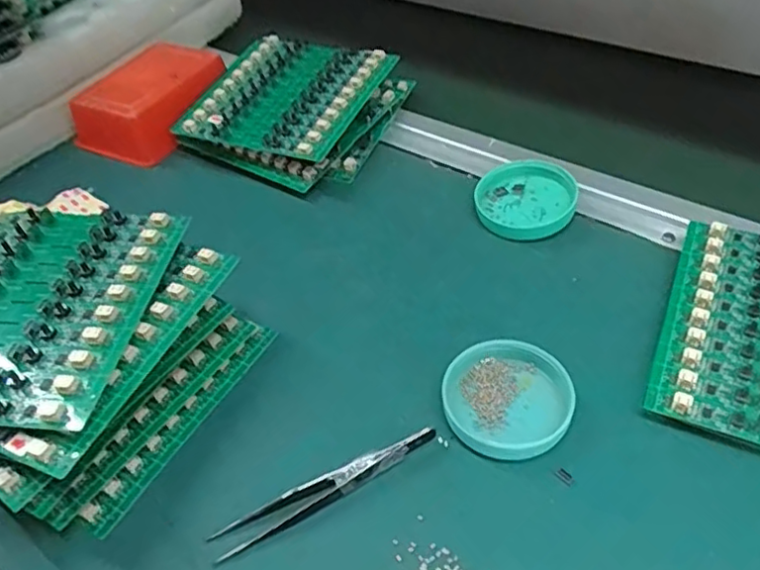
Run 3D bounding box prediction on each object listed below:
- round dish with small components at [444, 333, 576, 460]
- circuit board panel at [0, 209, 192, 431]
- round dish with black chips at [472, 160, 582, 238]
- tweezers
[{"bbox_3d":[0.066,0.057,0.323,0.064,0.016,0.062,-4,45,4],"label":"round dish with small components"},{"bbox_3d":[-0.185,0.009,0.325,0.128,0.012,0.138,3,45,10],"label":"circuit board panel"},{"bbox_3d":[0.100,-0.059,0.431,0.063,0.014,0.063,-5,59,9],"label":"round dish with black chips"},{"bbox_3d":[-0.026,0.096,0.299,0.114,0.014,0.014,-23,47,-15],"label":"tweezers"}]

